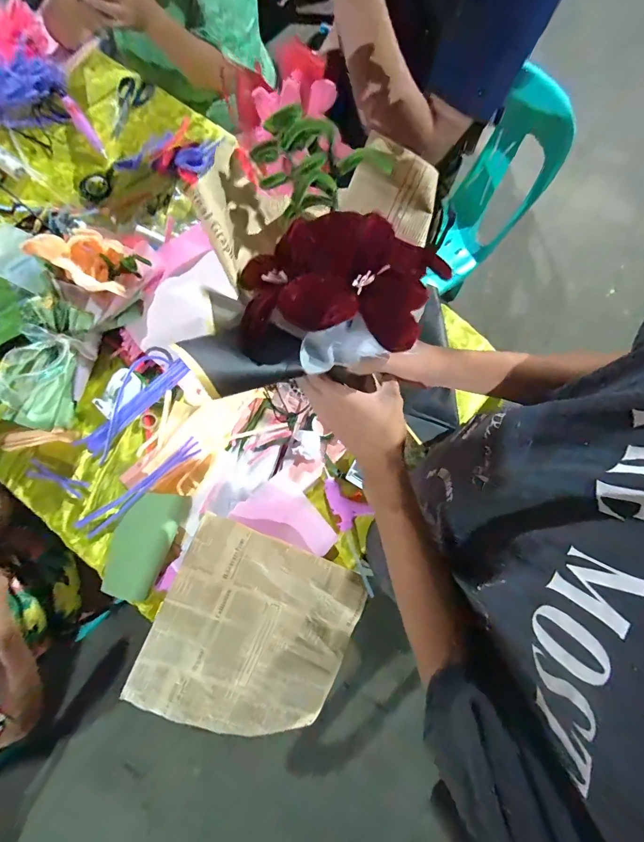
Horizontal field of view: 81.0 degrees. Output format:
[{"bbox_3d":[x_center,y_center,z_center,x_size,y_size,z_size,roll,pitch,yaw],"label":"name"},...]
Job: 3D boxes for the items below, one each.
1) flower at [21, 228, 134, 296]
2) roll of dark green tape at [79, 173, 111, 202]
[{"bbox_3d":[-0.457,-0.326,0.751,0.164,0.086,0.126,31,82,6],"label":"flower"},{"bbox_3d":[-0.549,-0.562,0.907,0.067,0.016,0.068,0,80,1],"label":"roll of dark green tape"}]

